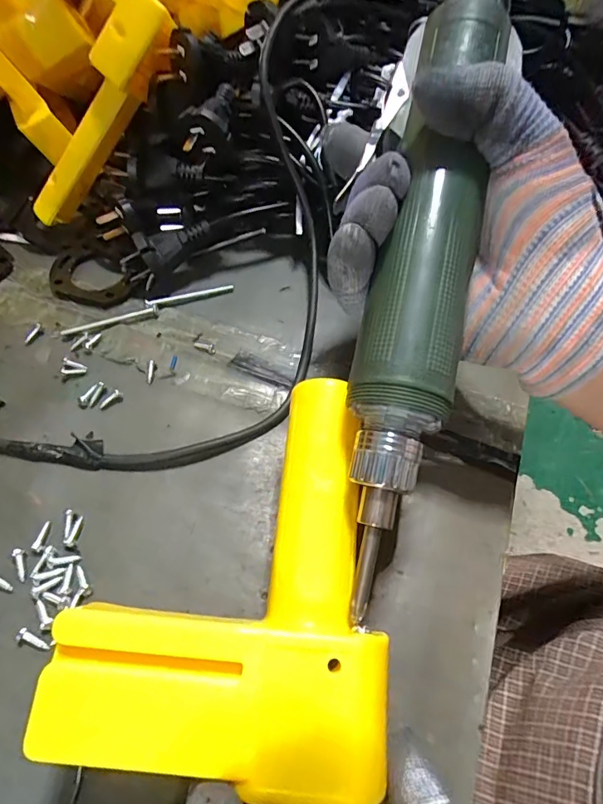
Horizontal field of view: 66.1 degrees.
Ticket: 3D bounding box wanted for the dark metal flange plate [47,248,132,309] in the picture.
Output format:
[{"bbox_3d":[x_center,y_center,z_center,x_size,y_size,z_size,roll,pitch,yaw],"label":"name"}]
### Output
[{"bbox_3d":[-0.135,-0.083,0.299,0.052,0.006,0.044,10,60,2],"label":"dark metal flange plate"}]

